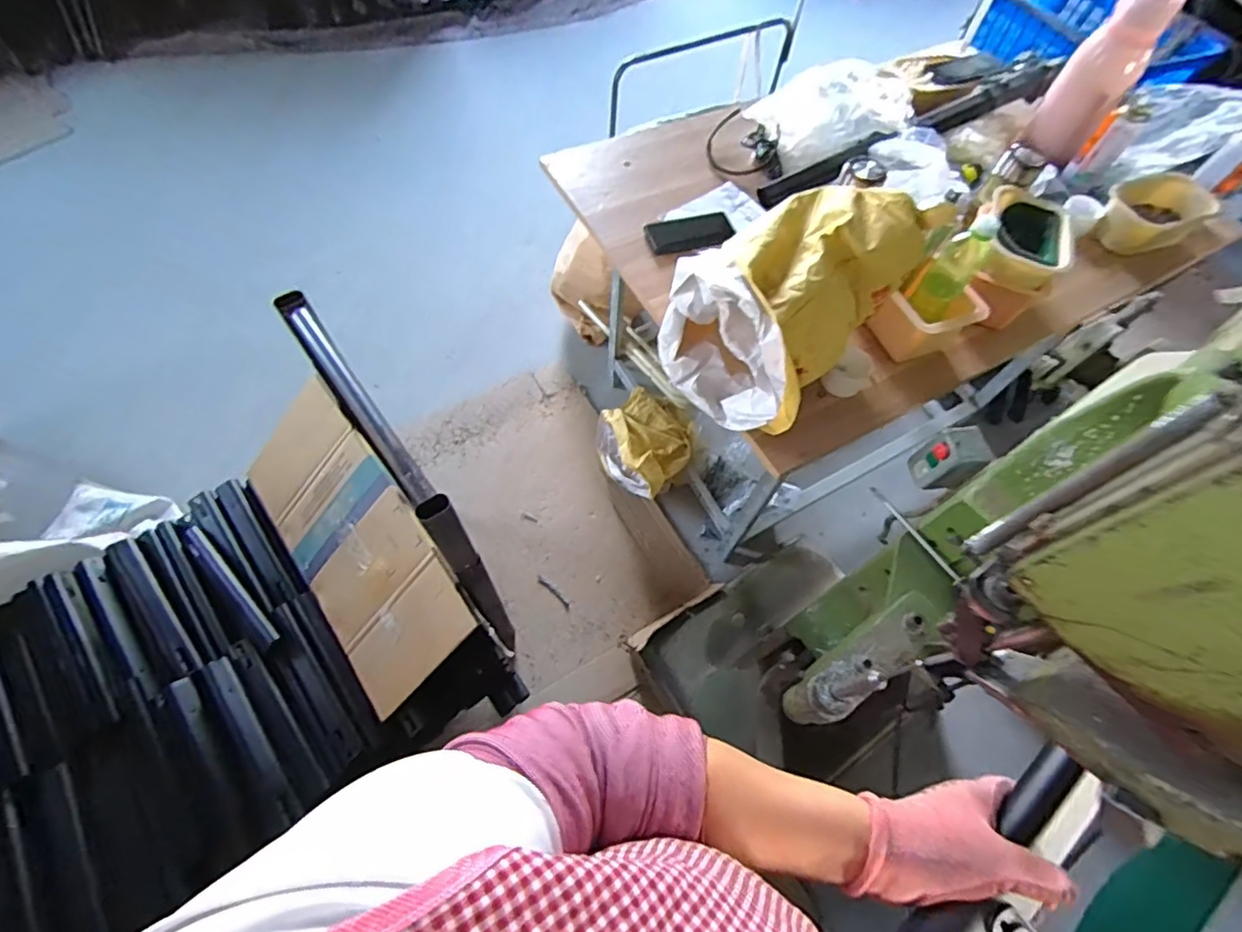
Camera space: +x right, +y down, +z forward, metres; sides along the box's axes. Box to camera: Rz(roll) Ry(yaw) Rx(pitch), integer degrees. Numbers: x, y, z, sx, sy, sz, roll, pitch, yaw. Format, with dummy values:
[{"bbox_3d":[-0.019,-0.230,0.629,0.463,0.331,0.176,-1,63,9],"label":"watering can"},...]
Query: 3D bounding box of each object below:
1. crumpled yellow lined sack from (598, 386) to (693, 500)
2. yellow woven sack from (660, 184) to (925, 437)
[{"bbox_3d":[0.065,-0.061,1.550,0.250,0.170,0.328,6,62,0],"label":"crumpled yellow lined sack"},{"bbox_3d":[0.237,-0.237,0.808,0.236,0.201,0.328,42,67,17],"label":"yellow woven sack"}]

